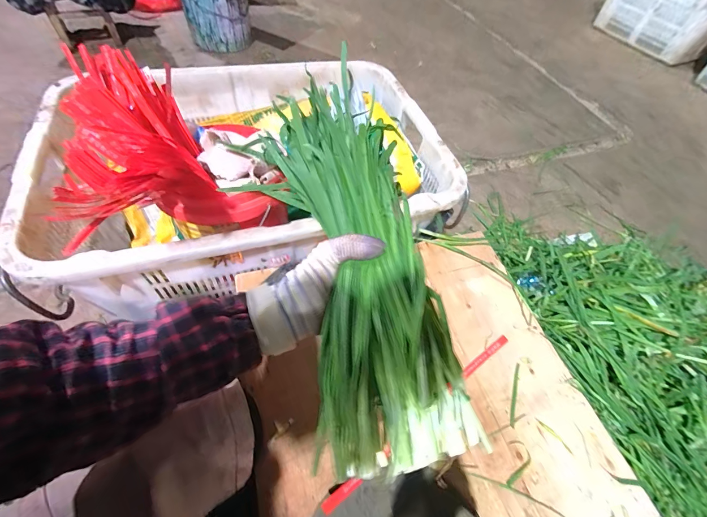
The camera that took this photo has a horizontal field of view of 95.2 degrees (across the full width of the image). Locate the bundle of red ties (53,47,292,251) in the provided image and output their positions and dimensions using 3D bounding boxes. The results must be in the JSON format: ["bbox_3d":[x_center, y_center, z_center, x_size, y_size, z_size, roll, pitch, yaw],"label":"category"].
[{"bbox_3d":[-0.234,-0.133,0.411,0.231,0.164,0.192,-18,60,-18],"label":"bundle of red ties"}]

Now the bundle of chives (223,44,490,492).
[{"bbox_3d":[-0.008,-0.016,0.320,0.149,0.065,0.389,-12,66,-11],"label":"bundle of chives"}]

